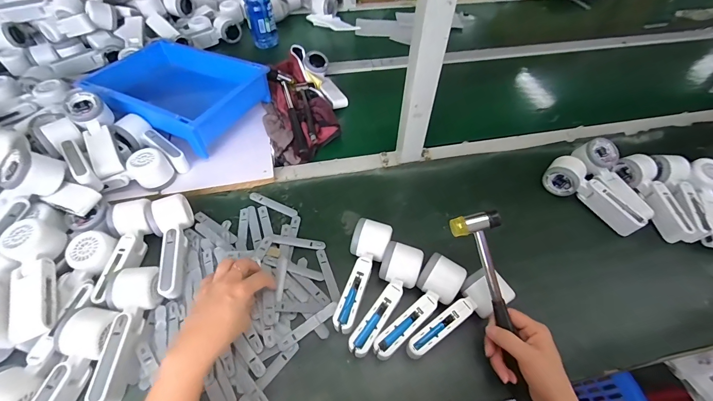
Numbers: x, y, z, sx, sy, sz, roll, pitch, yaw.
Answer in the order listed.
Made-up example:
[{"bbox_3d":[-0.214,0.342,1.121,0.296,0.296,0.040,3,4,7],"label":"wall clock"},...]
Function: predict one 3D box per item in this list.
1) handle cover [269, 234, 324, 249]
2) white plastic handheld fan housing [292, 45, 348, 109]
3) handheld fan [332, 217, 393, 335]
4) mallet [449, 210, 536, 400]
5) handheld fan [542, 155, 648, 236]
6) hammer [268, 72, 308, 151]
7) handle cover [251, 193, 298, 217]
[{"bbox_3d":[-0.094,0.066,0.518,0.086,0.007,0.016,8,53,-3],"label":"handle cover"},{"bbox_3d":[-0.080,-0.291,0.758,0.065,0.029,0.197,-27,73,-20],"label":"white plastic handheld fan housing"},{"bbox_3d":[0.000,0.106,0.468,0.060,0.050,0.166,17,54,10],"label":"handheld fan"},{"bbox_3d":[0.183,0.139,0.405,0.051,0.029,0.251,-14,85,-12],"label":"mallet"},{"bbox_3d":[0.425,-0.009,0.580,0.173,0.066,0.060,37,60,23],"label":"handheld fan"},{"bbox_3d":[-0.143,-0.194,0.686,0.059,0.041,0.248,-13,55,-11],"label":"hammer"},{"bbox_3d":[-0.146,0.007,0.568,0.093,0.005,0.015,21,55,13],"label":"handle cover"}]

